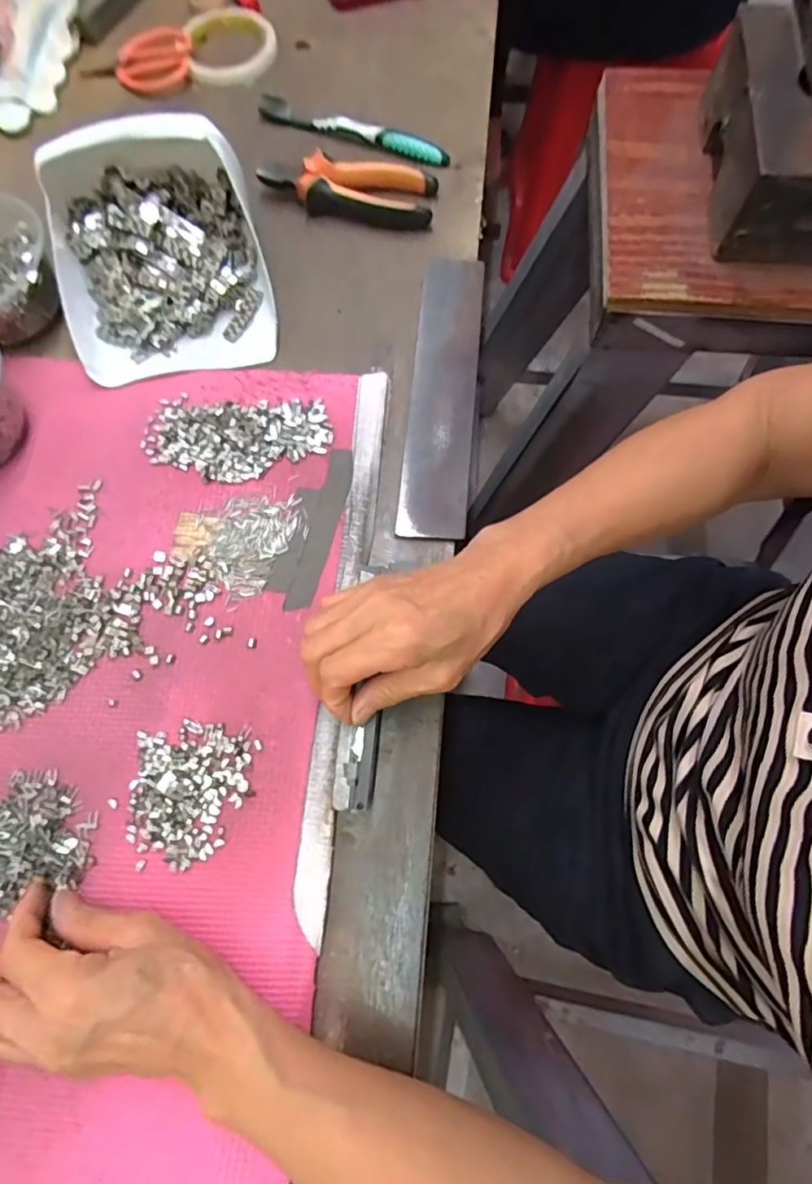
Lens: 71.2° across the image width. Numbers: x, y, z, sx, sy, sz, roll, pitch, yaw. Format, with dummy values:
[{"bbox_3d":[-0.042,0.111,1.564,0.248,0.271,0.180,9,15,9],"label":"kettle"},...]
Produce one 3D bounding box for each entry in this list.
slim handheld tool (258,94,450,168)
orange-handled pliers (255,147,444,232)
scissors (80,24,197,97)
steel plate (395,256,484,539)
[{"bbox_3d":[-0.047,-0.419,0.511,0.183,0.016,0.014,20,73,5],"label":"slim handheld tool"},{"bbox_3d":[-0.050,-0.346,0.488,0.148,0.026,0.051,7,73,1],"label":"orange-handled pliers"},{"bbox_3d":[-0.259,-0.516,0.551,0.104,0.011,0.055,-13,95,-2],"label":"scissors"},{"bbox_3d":[0.029,-0.156,0.435,0.050,0.008,0.244,5,73,4],"label":"steel plate"}]

